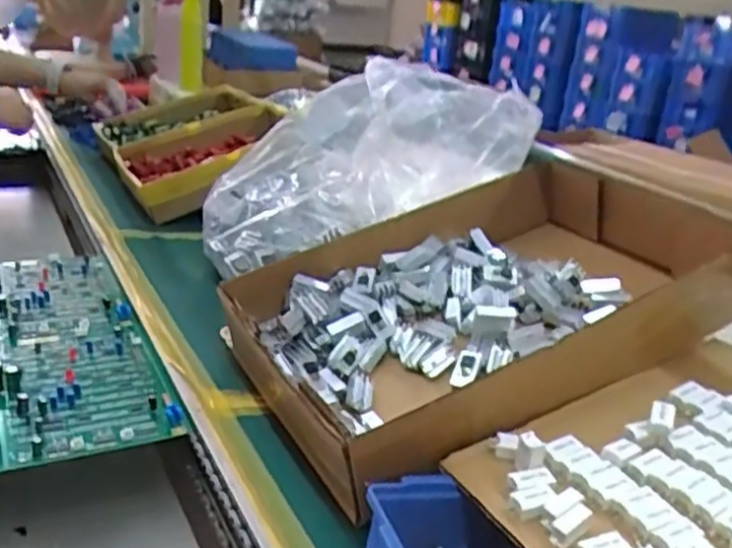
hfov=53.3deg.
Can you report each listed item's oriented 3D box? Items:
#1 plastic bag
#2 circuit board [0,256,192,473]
[{"bbox_3d":[-0.001,-0.117,0.747,0.355,0.143,0.184,-23,27,-8],"label":"plastic bag"},{"bbox_3d":[-0.294,0.051,0.632,0.182,0.035,0.341,-5,24,-29],"label":"circuit board"}]

